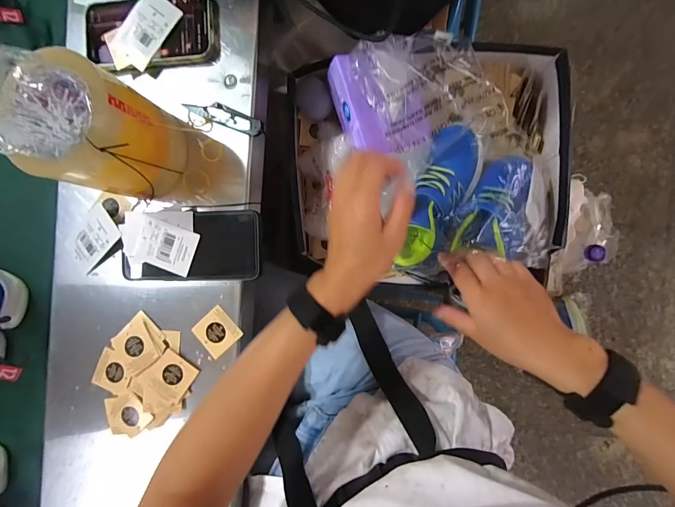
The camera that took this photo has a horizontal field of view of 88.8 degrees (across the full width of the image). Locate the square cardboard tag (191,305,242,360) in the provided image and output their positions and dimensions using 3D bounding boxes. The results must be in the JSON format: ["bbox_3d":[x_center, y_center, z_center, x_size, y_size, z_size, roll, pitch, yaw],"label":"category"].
[{"bbox_3d":[-0.134,0.087,0.381,0.043,0.004,0.042,-43,83,8],"label":"square cardboard tag"}]

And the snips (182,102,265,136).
[{"bbox_3d":[-0.124,-0.152,0.378,0.097,0.009,0.020,23,94,10],"label":"snips"}]

